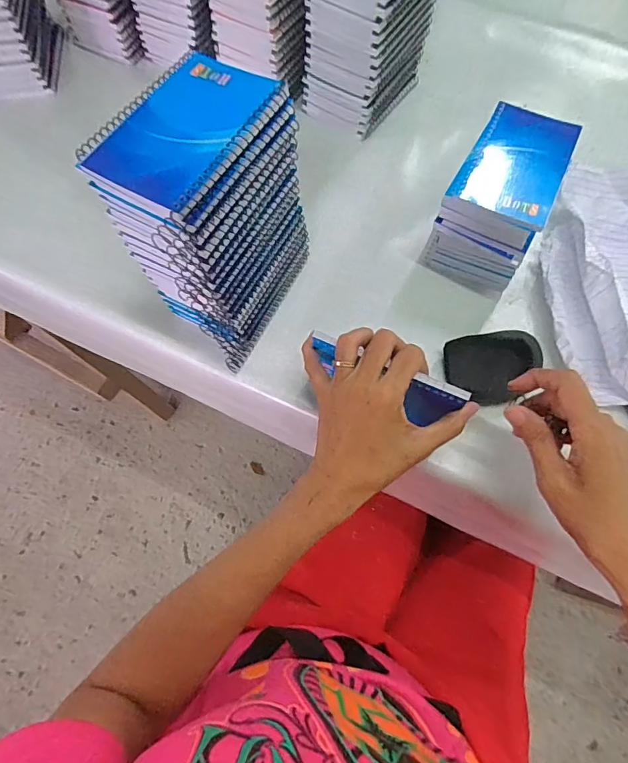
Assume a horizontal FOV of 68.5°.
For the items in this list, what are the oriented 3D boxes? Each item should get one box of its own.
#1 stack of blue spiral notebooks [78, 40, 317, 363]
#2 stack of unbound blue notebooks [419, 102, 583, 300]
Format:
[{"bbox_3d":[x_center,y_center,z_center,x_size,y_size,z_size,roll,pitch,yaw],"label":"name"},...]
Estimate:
[{"bbox_3d":[-0.088,-0.132,0.395,0.111,0.196,0.155,25,71,10],"label":"stack of blue spiral notebooks"},{"bbox_3d":[0.183,-0.180,0.460,0.089,0.106,0.135,24,71,10],"label":"stack of unbound blue notebooks"}]

